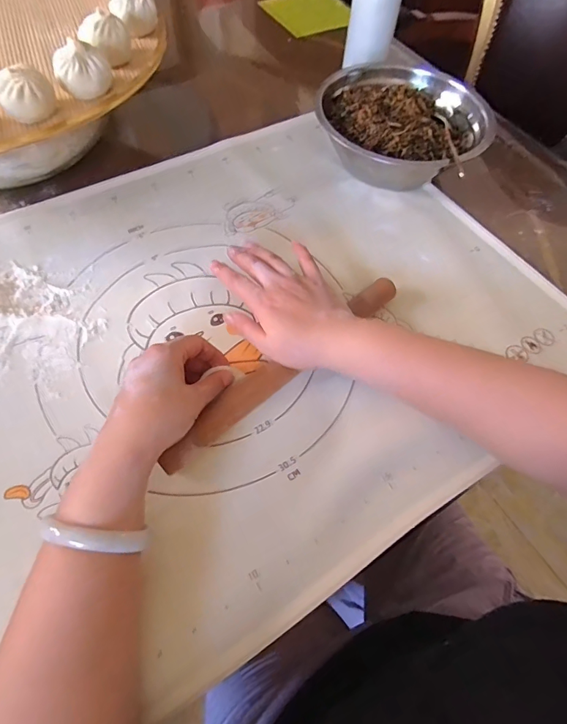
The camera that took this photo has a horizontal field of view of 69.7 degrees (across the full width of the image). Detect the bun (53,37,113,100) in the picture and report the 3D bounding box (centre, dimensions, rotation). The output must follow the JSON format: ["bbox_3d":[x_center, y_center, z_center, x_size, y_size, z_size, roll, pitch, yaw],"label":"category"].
[{"bbox_3d":[-0.178,-0.258,0.362,0.042,0.035,0.042,-4,61,-6],"label":"bun"}]

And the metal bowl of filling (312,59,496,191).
[{"bbox_3d":[0.144,-0.286,0.506,0.199,0.076,0.171,13,61,5],"label":"metal bowl of filling"}]

